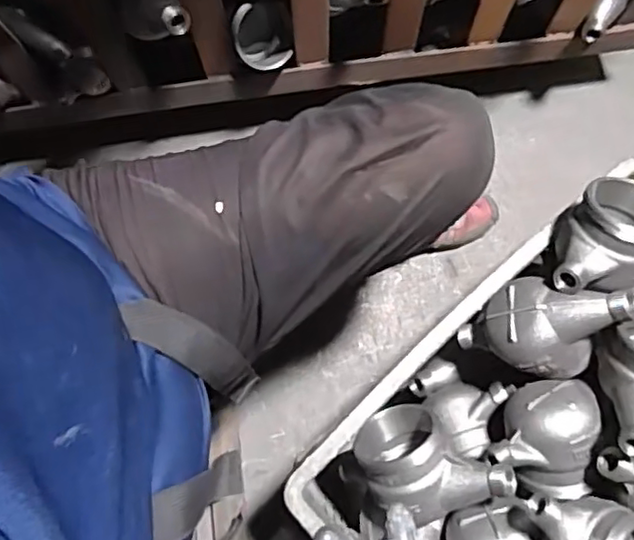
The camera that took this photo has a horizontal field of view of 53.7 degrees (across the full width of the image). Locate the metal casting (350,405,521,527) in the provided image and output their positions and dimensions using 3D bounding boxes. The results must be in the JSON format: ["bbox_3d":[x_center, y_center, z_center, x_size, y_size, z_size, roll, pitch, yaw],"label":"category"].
[{"bbox_3d":[0.093,0.175,0.553,0.119,0.082,0.083,37,81,7],"label":"metal casting"}]

